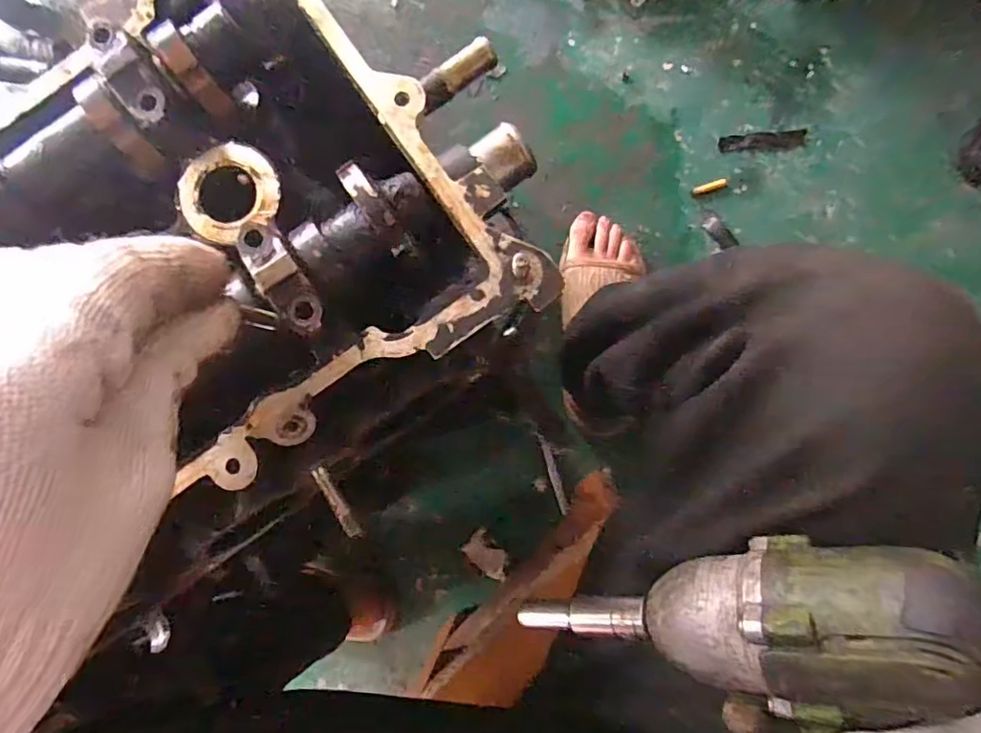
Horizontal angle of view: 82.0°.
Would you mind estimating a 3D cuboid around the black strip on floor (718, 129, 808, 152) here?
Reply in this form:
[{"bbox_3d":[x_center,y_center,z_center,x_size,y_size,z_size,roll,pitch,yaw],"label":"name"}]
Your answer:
[{"bbox_3d":[0.330,-0.273,0.686,0.095,0.004,0.022,4,86,20],"label":"black strip on floor"}]

